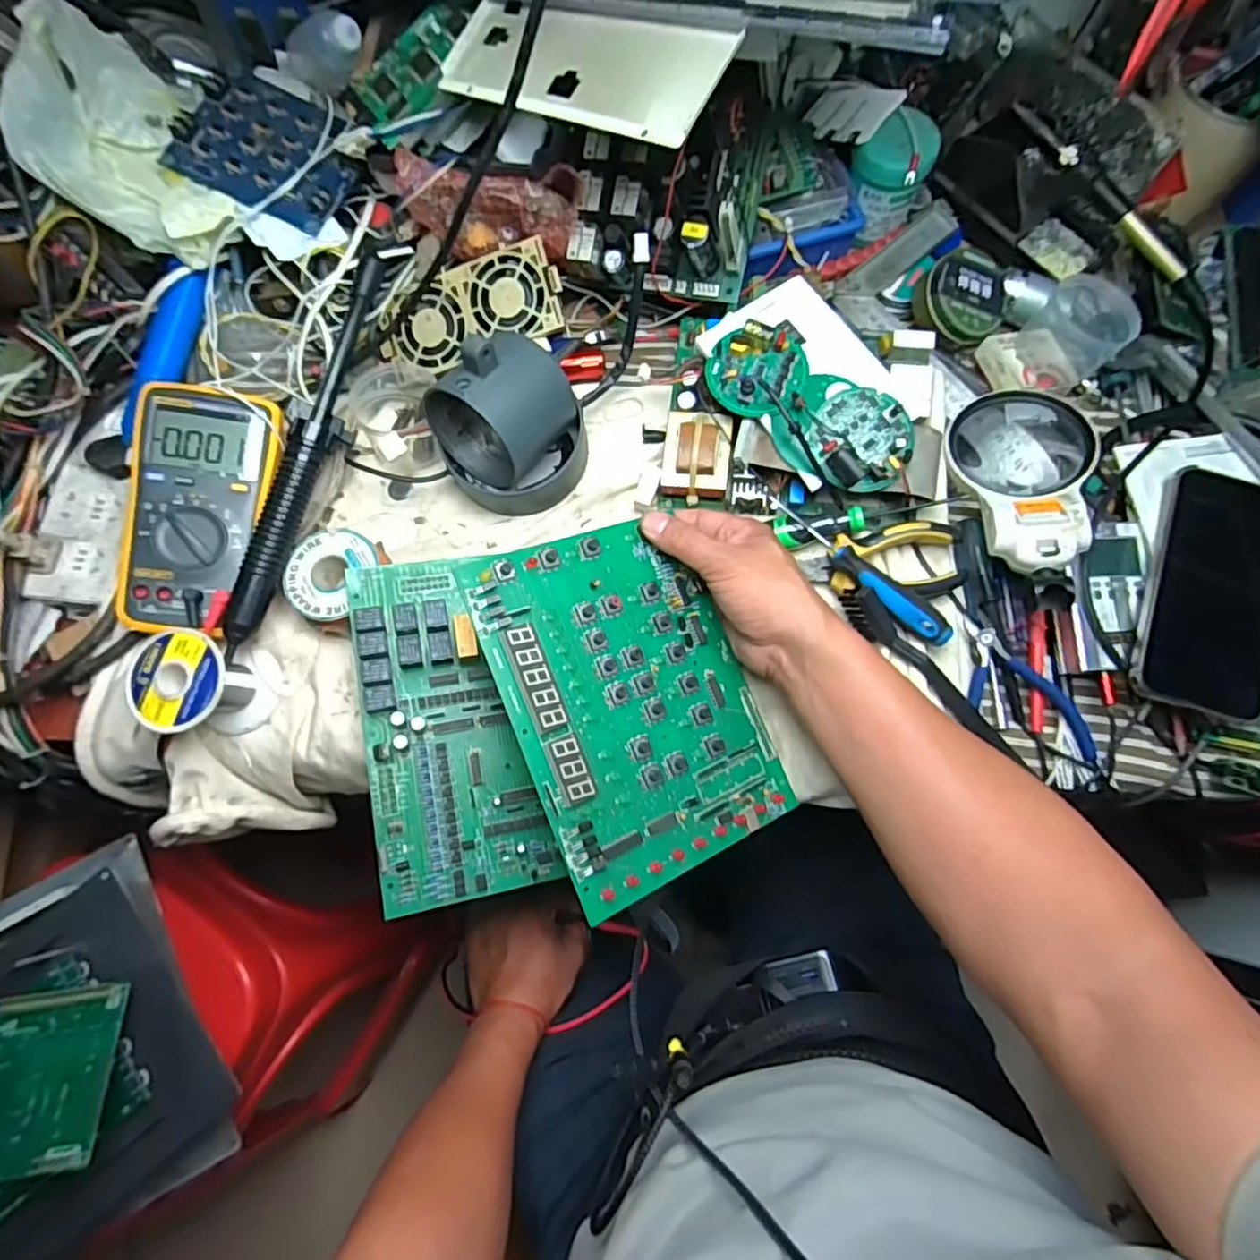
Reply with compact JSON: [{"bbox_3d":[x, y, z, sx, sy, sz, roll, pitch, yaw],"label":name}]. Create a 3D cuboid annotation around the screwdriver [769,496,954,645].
[{"bbox_3d":[0.156,-0.043,0.451,0.151,0.016,0.020,44,81,10],"label":"screwdriver"}]

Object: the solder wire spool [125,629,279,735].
[{"bbox_3d":[-0.284,0.039,0.443,0.058,0.068,0.061,0,77,1],"label":"solder wire spool"}]

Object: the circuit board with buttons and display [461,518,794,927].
[{"bbox_3d":[0.004,0.041,0.406,0.153,0.009,0.214,-20,85,-26],"label":"circuit board with buttons and display"}]

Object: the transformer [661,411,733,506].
[{"bbox_3d":[0.049,-0.128,0.487,0.048,0.038,0.061,6,77,3],"label":"transformer"}]

